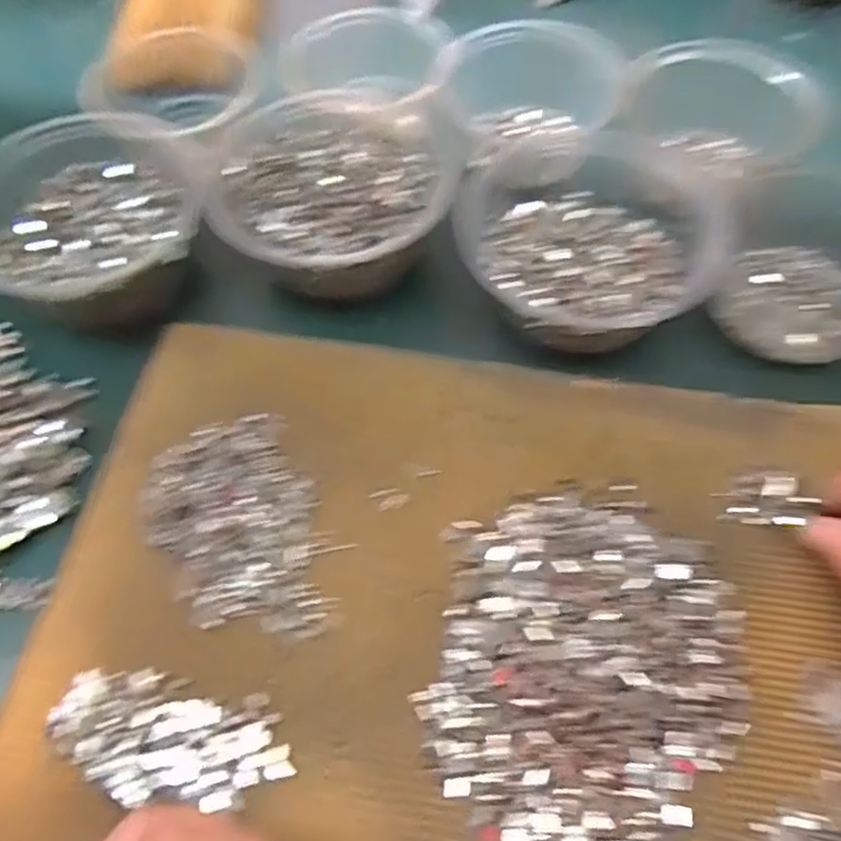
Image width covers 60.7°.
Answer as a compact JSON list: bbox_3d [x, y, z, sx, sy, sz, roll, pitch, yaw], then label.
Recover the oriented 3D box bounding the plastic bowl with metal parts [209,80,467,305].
[{"bbox_3d":[-0.045,-0.136,0.429,0.131,0.054,0.142,-1,61,2],"label":"plastic bowl with metal parts"}]

